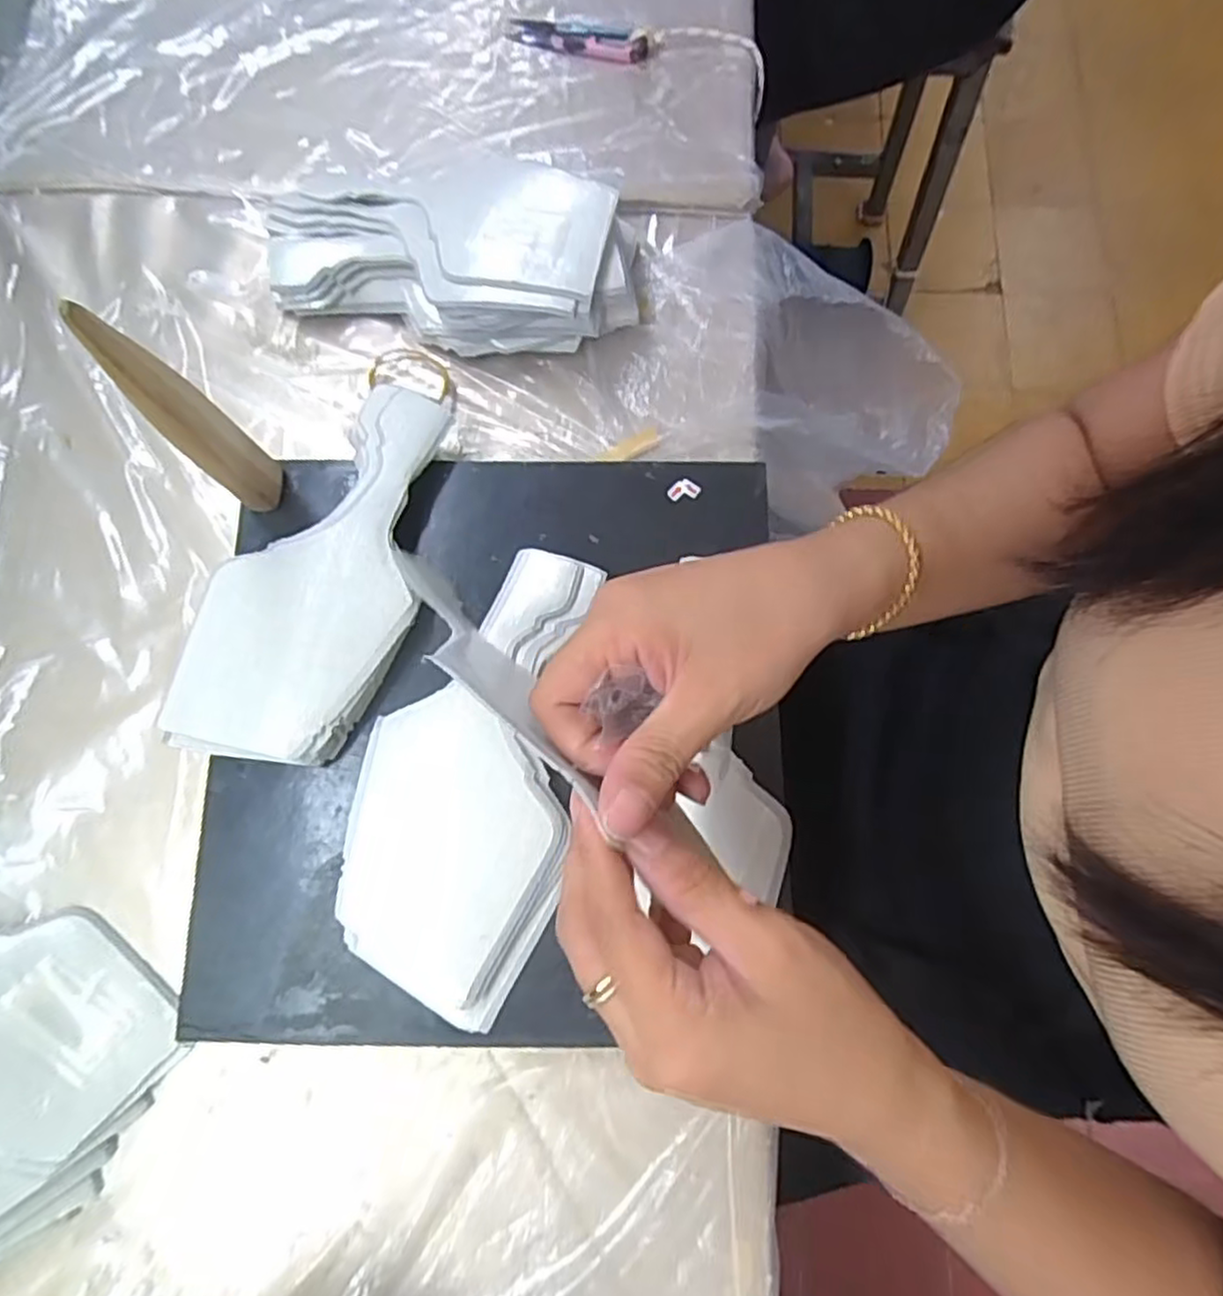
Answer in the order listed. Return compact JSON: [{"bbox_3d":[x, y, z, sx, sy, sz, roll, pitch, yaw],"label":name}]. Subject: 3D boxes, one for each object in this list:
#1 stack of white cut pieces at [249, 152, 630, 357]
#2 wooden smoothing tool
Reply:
[{"bbox_3d":[-0.096,-0.255,0.433,0.235,0.051,0.125,14,77,3],"label":"stack of white cut pieces"},{"bbox_3d":[-0.197,-0.103,0.343,0.025,0.168,0.019,-31,78,-6],"label":"wooden smoothing tool"}]

